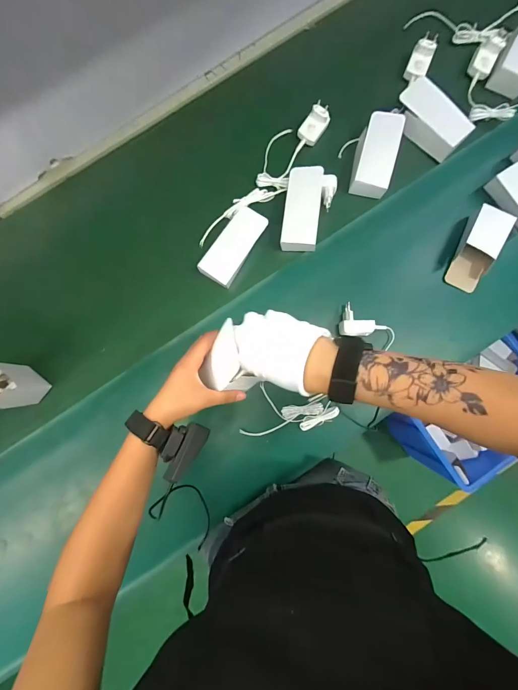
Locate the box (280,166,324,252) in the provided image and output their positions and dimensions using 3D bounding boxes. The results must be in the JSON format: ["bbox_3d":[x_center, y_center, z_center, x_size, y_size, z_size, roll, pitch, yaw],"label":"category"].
[{"bbox_3d":[0.078,-0.253,0.594,0.075,0.043,0.153,7,87,1],"label":"box"}]

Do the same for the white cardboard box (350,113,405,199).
[{"bbox_3d":[0.224,-0.365,0.605,0.072,0.039,0.152,15,87,1],"label":"white cardboard box"}]

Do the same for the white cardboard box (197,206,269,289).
[{"bbox_3d":[-0.045,-0.183,0.593,0.062,0.038,0.150,34,88,2],"label":"white cardboard box"}]

